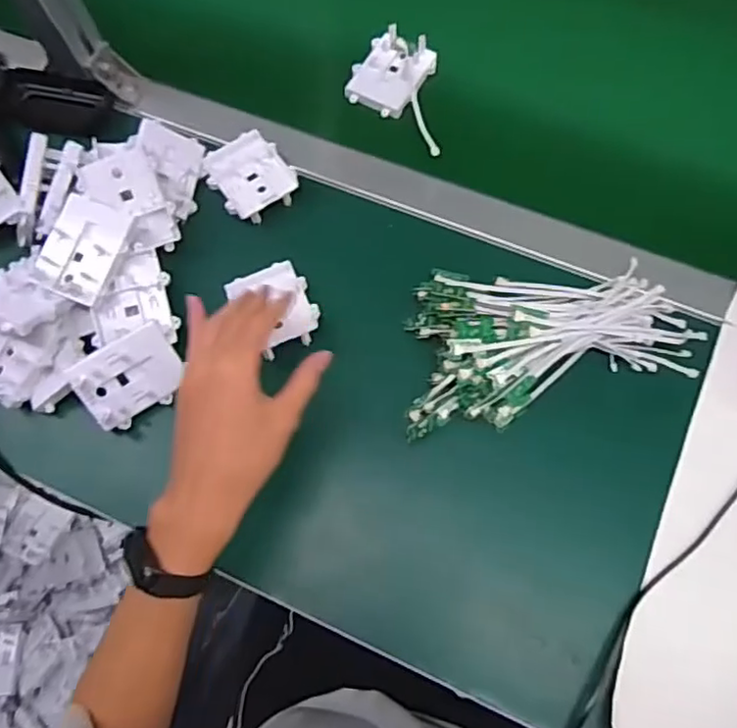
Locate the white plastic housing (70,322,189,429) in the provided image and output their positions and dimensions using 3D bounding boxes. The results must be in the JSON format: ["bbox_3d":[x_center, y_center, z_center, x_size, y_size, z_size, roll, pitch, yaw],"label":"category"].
[{"bbox_3d":[-0.194,0.011,0.509,0.082,0.012,0.062,-33,103,-14],"label":"white plastic housing"}]

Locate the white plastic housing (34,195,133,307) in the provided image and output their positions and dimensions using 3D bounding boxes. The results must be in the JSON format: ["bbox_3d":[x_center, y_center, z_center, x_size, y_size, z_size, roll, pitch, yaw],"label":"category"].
[{"bbox_3d":[-0.235,-0.093,0.514,0.060,0.025,0.081,25,78,0],"label":"white plastic housing"}]

